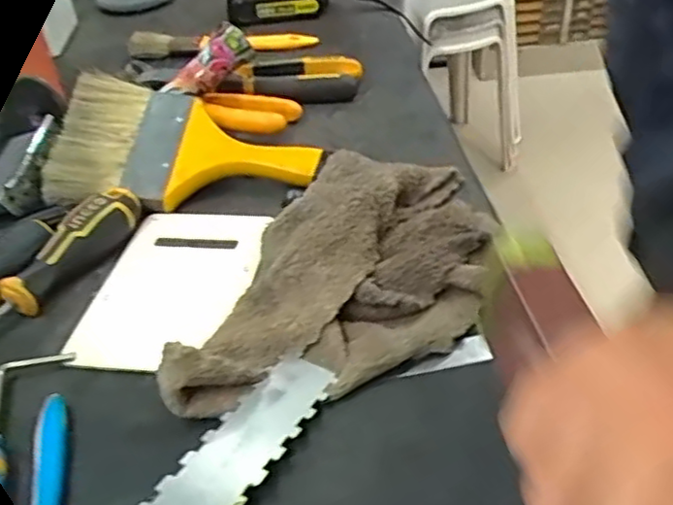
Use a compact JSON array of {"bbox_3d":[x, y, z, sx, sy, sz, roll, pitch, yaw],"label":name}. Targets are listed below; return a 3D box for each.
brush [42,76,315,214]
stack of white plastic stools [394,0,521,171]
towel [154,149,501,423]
[{"bbox_3d":[-0.108,-0.080,0.502,0.187,0.020,0.107,4,61,3],"label":"brush"},{"bbox_3d":[0.299,-0.483,1.747,0.344,0.484,0.312,0,38,7],"label":"stack of white plastic stools"},{"bbox_3d":[0.017,0.002,0.390,0.137,0.050,0.236,9,41,18],"label":"towel"}]

